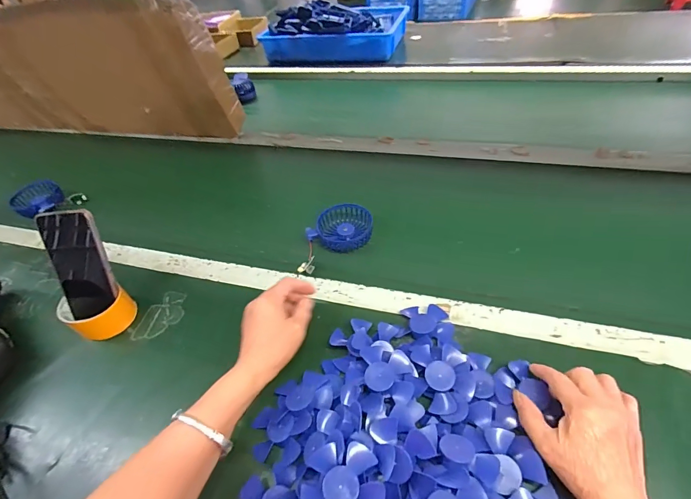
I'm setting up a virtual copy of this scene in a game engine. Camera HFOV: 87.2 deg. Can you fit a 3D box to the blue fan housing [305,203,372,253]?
[{"bbox_3d":[-0.004,-0.034,0.594,0.097,0.032,0.097,-5,47,5],"label":"blue fan housing"}]

